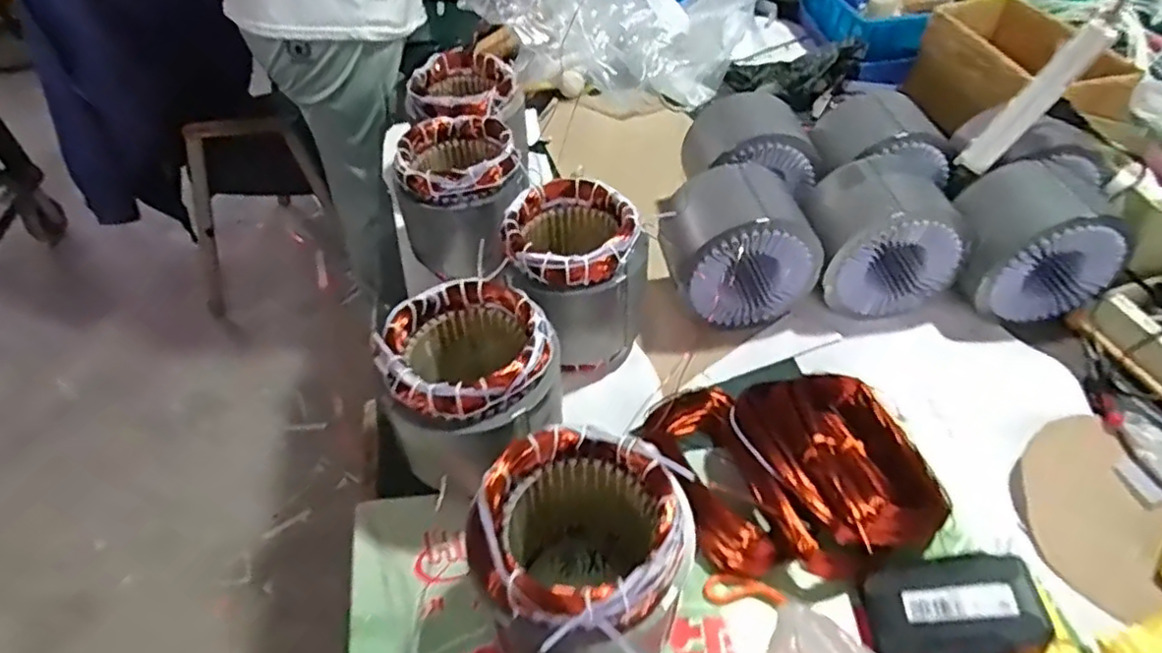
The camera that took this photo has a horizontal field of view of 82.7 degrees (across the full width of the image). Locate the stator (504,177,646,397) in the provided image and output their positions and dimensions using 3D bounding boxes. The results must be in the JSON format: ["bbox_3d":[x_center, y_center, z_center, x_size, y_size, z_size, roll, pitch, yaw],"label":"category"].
[{"bbox_3d":[-0.009,-0.050,0.712,0.136,0.161,0.146,-31,53,-24],"label":"stator"}]

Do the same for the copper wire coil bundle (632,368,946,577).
[{"bbox_3d":[0.191,0.135,0.608,0.237,0.060,0.188,-4,47,-1],"label":"copper wire coil bundle"}]

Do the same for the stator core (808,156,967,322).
[{"bbox_3d":[0.335,-0.108,0.754,0.155,0.143,0.117,-5,47,-2],"label":"stator core"}]

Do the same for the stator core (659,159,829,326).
[{"bbox_3d":[0.169,-0.096,0.741,0.152,0.151,0.126,-12,48,-9],"label":"stator core"}]

